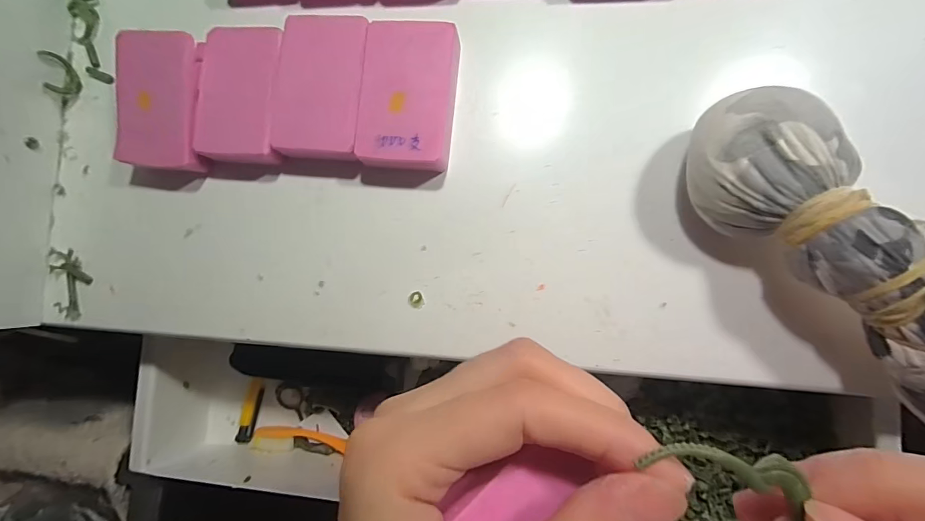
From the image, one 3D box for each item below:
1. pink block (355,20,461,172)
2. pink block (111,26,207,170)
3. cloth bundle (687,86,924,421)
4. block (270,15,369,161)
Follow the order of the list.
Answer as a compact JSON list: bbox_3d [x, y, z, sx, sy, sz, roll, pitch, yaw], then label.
[{"bbox_3d":[-0.026,-0.081,0.207,0.047,0.019,0.072,5,86,9],"label":"pink block"},{"bbox_3d":[-0.159,-0.083,0.221,0.046,0.028,0.068,3,86,9],"label":"pink block"},{"bbox_3d":[0.148,-0.001,0.163,0.046,0.050,0.146,-37,81,4],"label":"cloth bundle"},{"bbox_3d":[-0.072,-0.087,0.214,0.045,0.018,0.072,4,86,9],"label":"block"}]

